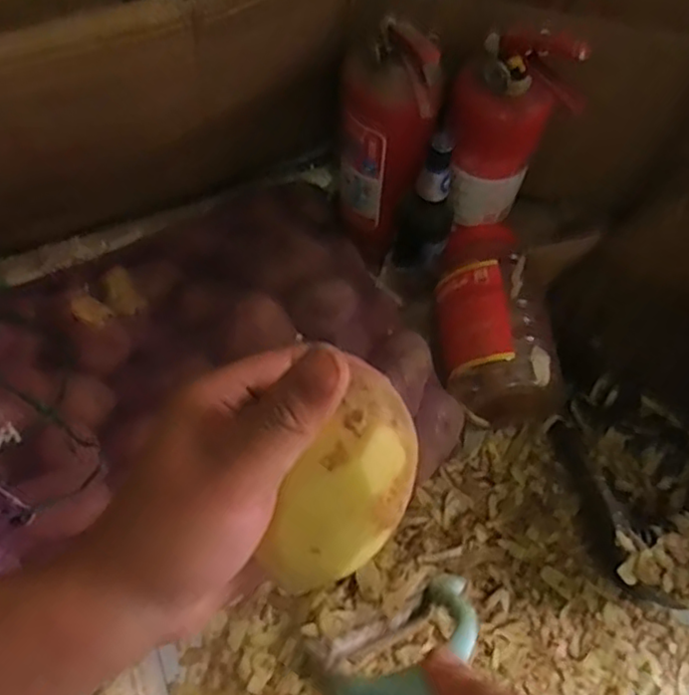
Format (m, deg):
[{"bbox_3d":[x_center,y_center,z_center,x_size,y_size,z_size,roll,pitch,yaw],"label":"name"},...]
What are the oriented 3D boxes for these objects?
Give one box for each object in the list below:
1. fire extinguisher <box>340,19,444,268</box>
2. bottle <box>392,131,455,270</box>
[{"bbox_3d":[0.046,-0.239,0.820,0.108,0.287,0.127,5,62,0],"label":"fire extinguisher"},{"bbox_3d":[0.099,-0.164,0.807,0.067,0.185,0.064,14,63,5],"label":"bottle"}]

